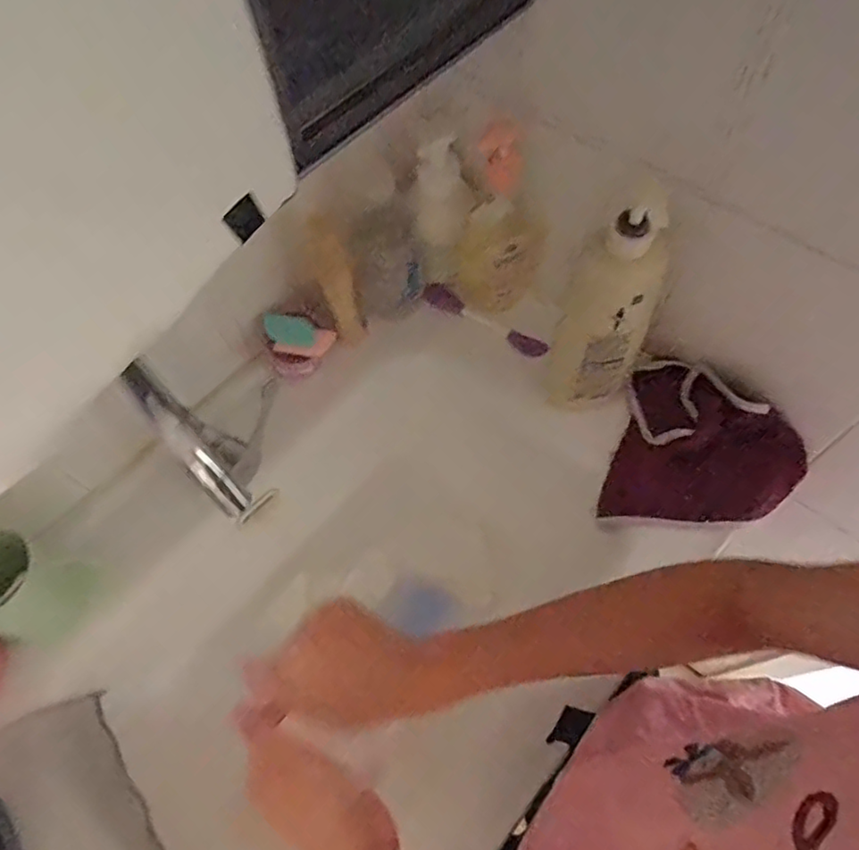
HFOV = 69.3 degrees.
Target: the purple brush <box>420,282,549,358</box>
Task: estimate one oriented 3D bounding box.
[{"bbox_3d":[0.061,-0.121,0.721,0.167,0.025,0.022,31,68,18],"label":"purple brush"}]

